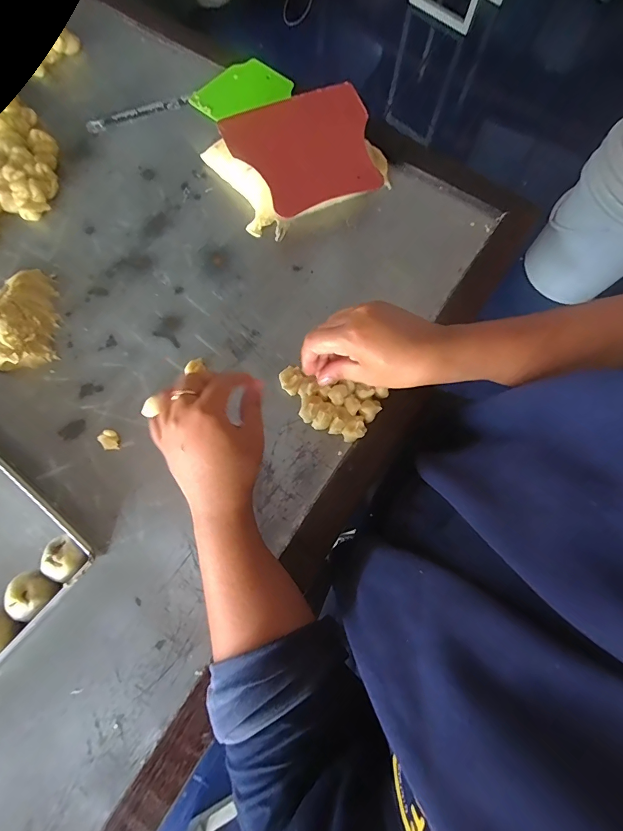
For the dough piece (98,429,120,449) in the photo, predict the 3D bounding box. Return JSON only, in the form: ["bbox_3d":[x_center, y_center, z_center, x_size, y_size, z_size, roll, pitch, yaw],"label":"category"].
[{"bbox_3d":[-0.201,0.025,0.403,0.017,0.004,0.024,-40,78,-13],"label":"dough piece"}]

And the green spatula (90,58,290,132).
[{"bbox_3d":[-0.159,-0.416,0.531,0.262,0.019,0.068,-22,74,-9],"label":"green spatula"}]

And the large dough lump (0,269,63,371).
[{"bbox_3d":[-0.307,-0.100,0.421,0.090,0.043,0.112,37,75,9],"label":"large dough lump"}]

